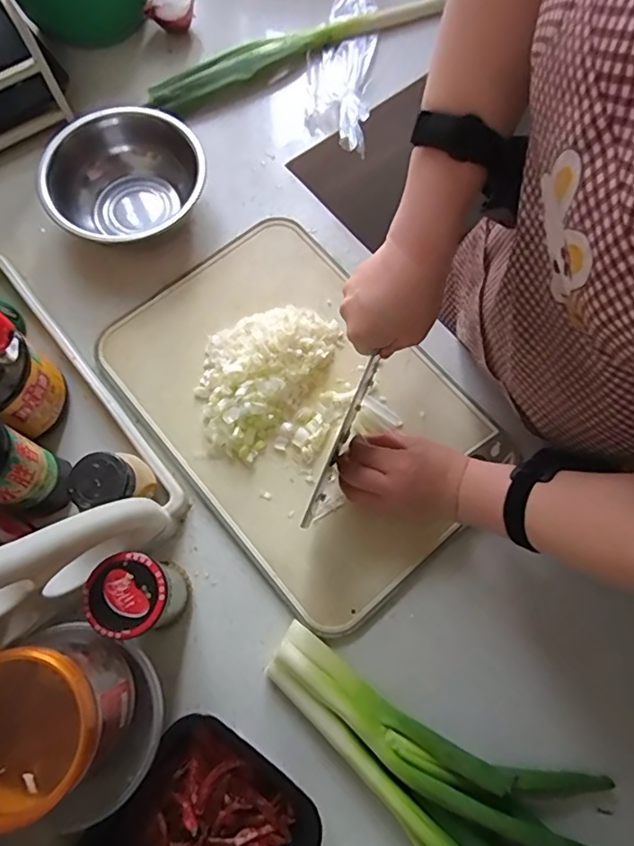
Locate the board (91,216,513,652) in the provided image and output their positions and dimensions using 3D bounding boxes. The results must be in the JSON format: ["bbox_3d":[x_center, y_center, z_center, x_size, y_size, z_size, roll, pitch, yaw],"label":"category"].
[{"bbox_3d":[-0.016,-0.024,0.571,0.282,0.009,0.410,-40,77,-13],"label":"board"}]

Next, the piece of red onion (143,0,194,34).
[{"bbox_3d":[-0.198,-0.563,0.734,0.047,0.046,0.066,41,76,11],"label":"piece of red onion"}]

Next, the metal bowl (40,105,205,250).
[{"bbox_3d":[-0.219,-0.285,0.624,0.170,0.069,0.148,-13,73,-6],"label":"metal bowl"}]

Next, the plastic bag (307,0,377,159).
[{"bbox_3d":[0.034,-0.513,0.721,0.085,0.036,0.375,6,72,0],"label":"plastic bag"}]

